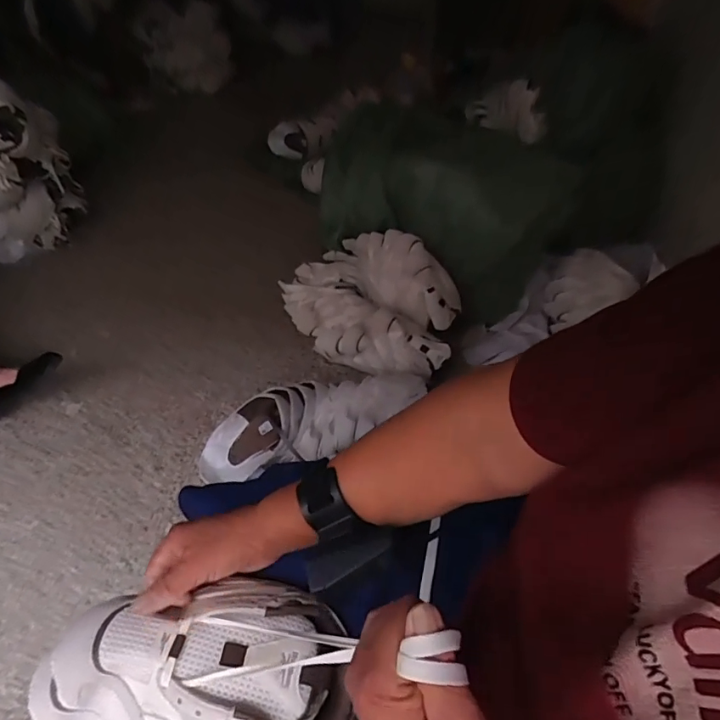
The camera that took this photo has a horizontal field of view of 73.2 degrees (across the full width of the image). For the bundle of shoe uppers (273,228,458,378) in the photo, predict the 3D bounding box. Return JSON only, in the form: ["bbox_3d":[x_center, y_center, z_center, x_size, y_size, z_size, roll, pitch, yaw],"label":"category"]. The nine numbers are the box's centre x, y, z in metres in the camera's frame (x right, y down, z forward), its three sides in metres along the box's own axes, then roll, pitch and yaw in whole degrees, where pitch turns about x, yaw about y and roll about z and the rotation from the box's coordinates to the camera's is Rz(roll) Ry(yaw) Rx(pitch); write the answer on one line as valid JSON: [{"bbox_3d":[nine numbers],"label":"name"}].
[{"bbox_3d":[0.019,-0.136,1.125,0.433,0.261,0.226,30,52,27],"label":"bundle of shoe uppers"}]

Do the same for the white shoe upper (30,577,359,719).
[{"bbox_3d":[-0.124,0.238,0.377,0.222,0.078,0.111,-1,45,-3],"label":"white shoe upper"}]

